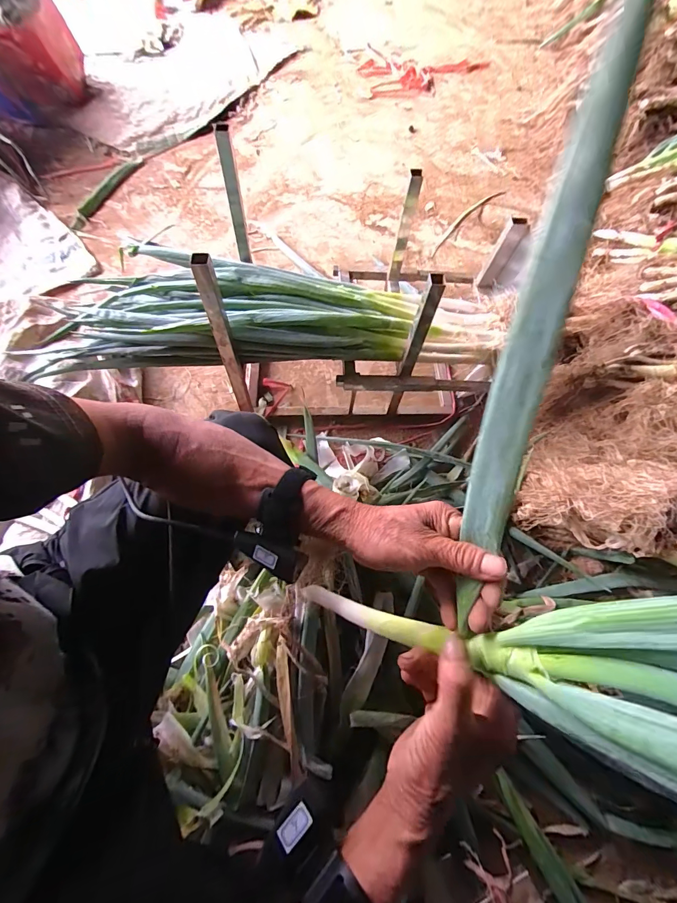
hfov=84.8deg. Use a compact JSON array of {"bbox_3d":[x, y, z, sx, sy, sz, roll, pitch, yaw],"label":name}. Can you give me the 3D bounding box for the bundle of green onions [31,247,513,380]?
[{"bbox_3d":[-0.108,-0.302,0.775,0.825,0.128,0.243,0,66,-2],"label":"bundle of green onions"}]

